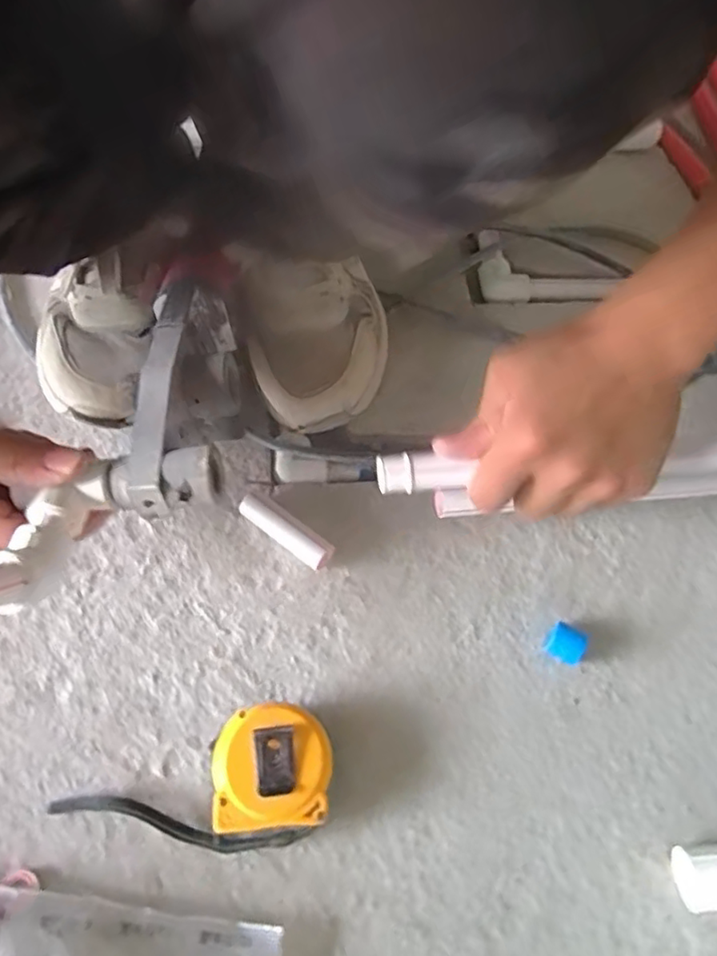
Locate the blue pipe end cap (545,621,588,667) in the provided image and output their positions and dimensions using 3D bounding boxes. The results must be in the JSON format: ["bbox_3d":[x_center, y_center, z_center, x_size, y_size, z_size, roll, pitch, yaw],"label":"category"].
[{"bbox_3d":[0.133,0.107,0.390,0.022,0.024,0.018,27,62,12],"label":"blue pipe end cap"}]

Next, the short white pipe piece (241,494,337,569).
[{"bbox_3d":[-0.050,0.037,0.421,0.072,0.023,0.019,36,64,16],"label":"short white pipe piece"}]

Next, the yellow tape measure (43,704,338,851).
[{"bbox_3d":[-0.086,0.178,0.330,0.149,0.041,0.073,-21,64,-15],"label":"yellow tape measure"}]

